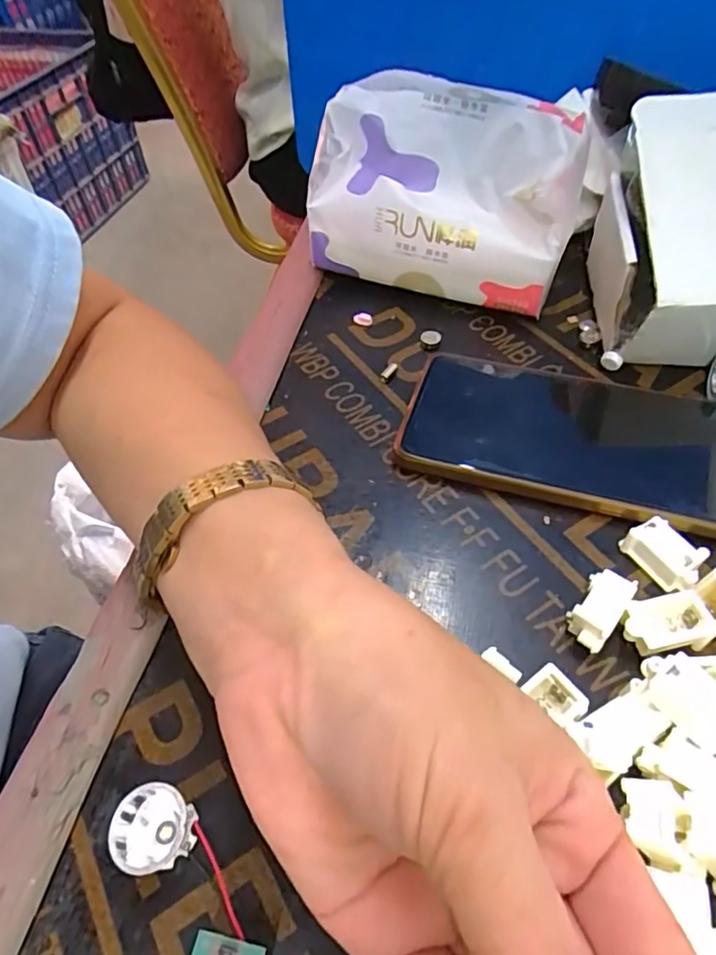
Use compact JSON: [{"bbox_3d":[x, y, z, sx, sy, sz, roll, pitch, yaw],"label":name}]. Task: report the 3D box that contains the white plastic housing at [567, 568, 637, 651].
[{"bbox_3d":[0.089,0.050,0.208,0.015,0.017,0.028,32,60,25],"label":"white plastic housing"}]

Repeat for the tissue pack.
[{"bbox_3d":[0.047,-0.156,0.319,0.143,0.101,0.057,16,54,15],"label":"tissue pack"}]

